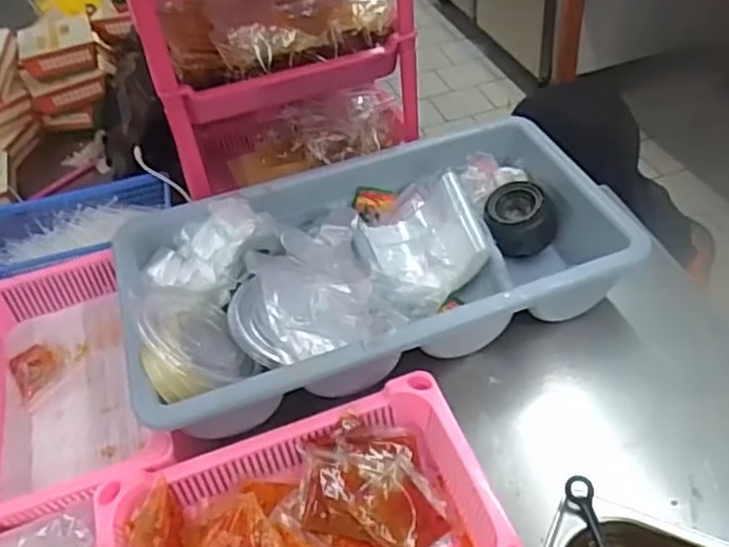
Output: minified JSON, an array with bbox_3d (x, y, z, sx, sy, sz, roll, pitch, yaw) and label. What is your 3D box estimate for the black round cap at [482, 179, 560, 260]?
[{"bbox_3d":[0.171,-0.061,0.758,0.085,0.052,0.081,3,59,15],"label":"black round cap"}]

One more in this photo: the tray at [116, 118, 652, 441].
[{"bbox_3d":[0.006,-0.011,0.714,0.477,0.117,0.259,-18,45,-11],"label":"tray"}]

